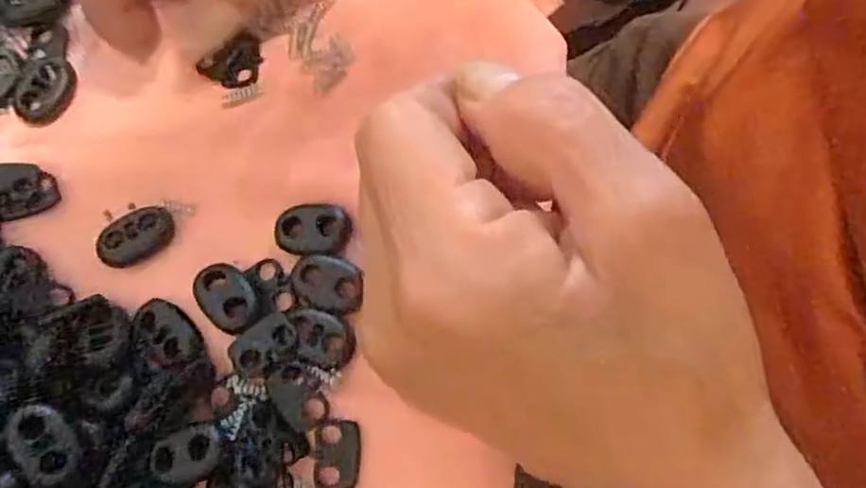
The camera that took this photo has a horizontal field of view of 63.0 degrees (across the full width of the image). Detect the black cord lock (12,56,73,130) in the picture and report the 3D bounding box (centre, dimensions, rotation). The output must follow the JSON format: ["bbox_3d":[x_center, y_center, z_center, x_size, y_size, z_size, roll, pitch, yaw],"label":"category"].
[{"bbox_3d":[-0.120,-0.048,0.219,0.013,0.007,0.023,18,74,7],"label":"black cord lock"}]

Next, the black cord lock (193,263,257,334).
[{"bbox_3d":[-0.058,0.014,0.196,0.020,0.004,0.015,43,79,13],"label":"black cord lock"}]

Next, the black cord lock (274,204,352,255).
[{"bbox_3d":[-0.034,-0.005,0.202,0.021,0.004,0.015,-2,73,1],"label":"black cord lock"}]

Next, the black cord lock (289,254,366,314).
[{"bbox_3d":[-0.030,0.011,0.197,0.021,0.004,0.015,15,74,6],"label":"black cord lock"}]

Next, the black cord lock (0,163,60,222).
[{"bbox_3d":[-0.123,-0.015,0.210,0.021,0.004,0.017,-8,75,-19],"label":"black cord lock"}]

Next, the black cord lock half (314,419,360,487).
[{"bbox_3d":[-0.025,0.055,0.185,0.011,0.004,0.018,0,73,2],"label":"black cord lock half"}]

